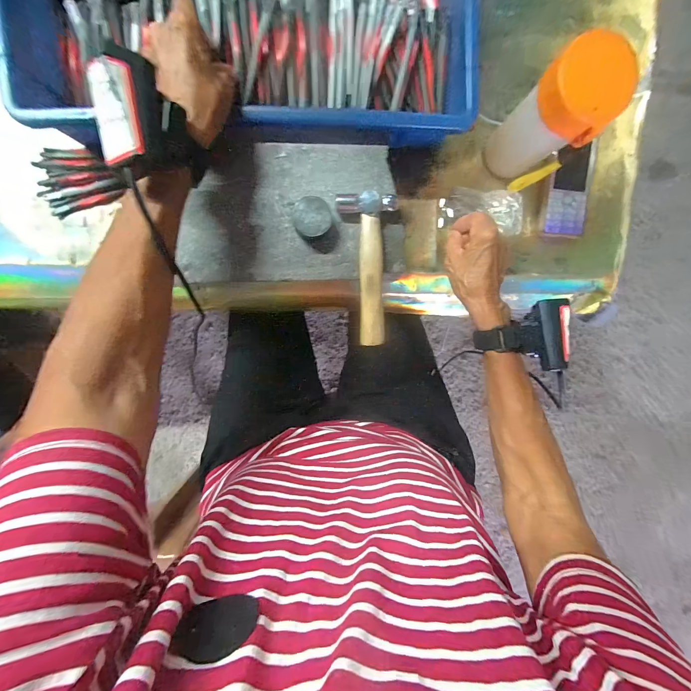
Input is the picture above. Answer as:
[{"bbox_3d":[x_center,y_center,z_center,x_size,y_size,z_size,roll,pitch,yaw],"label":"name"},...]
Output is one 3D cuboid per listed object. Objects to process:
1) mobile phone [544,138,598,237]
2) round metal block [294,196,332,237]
[{"bbox_3d":[0.273,-0.188,0.377,0.051,0.010,0.103,0,96,-6],"label":"mobile phone"},{"bbox_3d":[-0.032,-0.125,0.305,0.034,0.022,0.037,-3,96,-6],"label":"round metal block"}]

